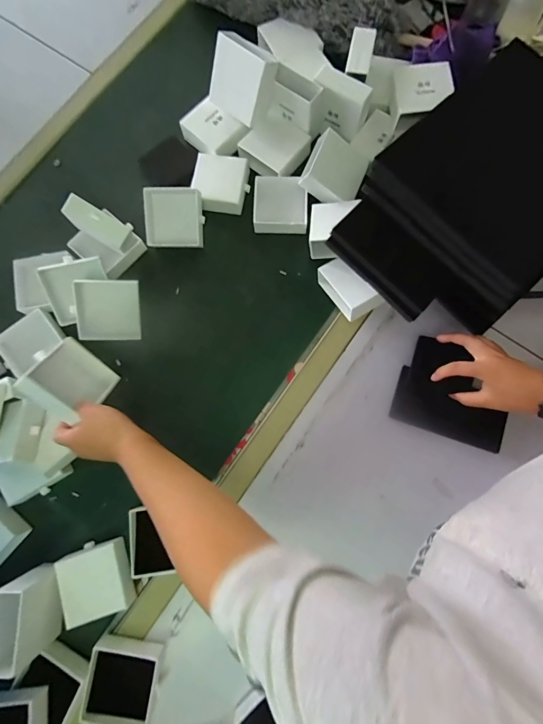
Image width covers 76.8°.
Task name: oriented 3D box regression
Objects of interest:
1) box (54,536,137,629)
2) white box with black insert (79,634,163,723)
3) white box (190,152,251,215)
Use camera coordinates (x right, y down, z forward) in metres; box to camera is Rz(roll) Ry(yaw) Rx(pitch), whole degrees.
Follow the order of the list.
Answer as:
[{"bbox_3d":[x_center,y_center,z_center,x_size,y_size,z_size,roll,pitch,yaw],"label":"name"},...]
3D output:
[{"bbox_3d":[-0.251,0.313,0.491,0.095,0.033,0.095,-18,81,-3],"label":"box"},{"bbox_3d":[-0.204,0.440,0.463,0.091,0.024,0.098,6,80,1],"label":"white box with black insert"},{"bbox_3d":[-0.087,-0.311,0.597,0.090,0.034,0.091,5,80,1],"label":"white box"}]

